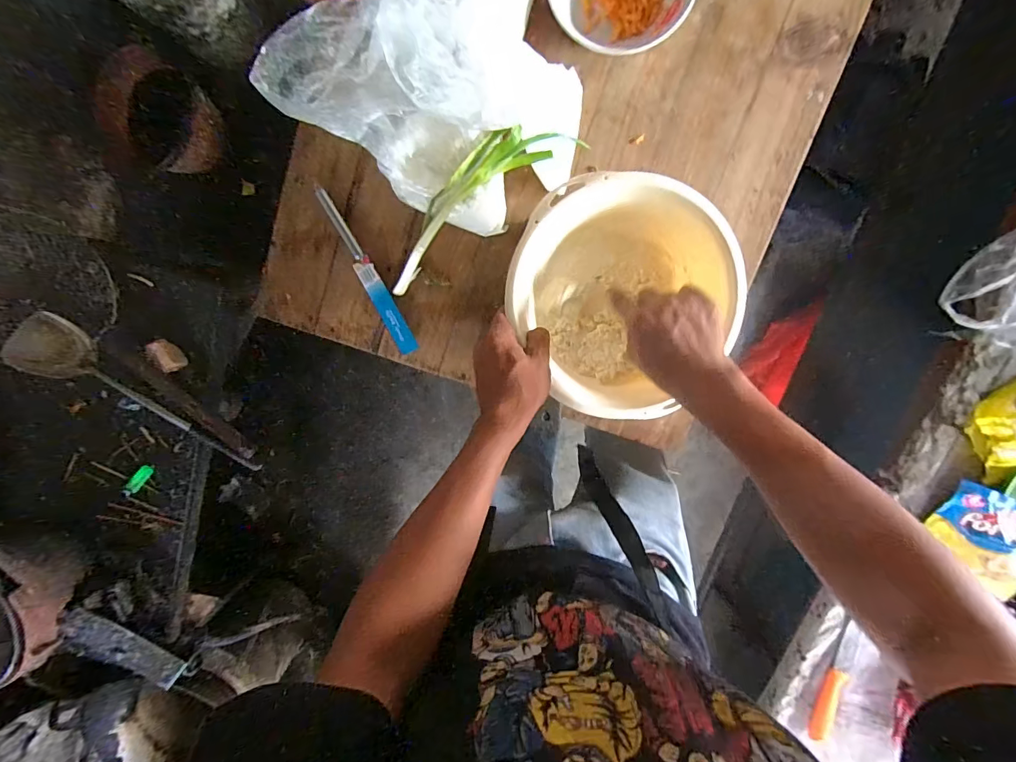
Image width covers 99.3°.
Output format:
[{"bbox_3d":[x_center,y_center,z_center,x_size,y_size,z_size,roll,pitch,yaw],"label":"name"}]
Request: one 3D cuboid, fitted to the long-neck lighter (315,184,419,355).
[{"bbox_3d":[-0.177,-0.136,0.545,0.026,0.011,0.221,-26,99,5],"label":"long-neck lighter"}]

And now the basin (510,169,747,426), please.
[{"bbox_3d":[0.127,-0.095,0.495,0.227,0.099,0.245,0,100,0],"label":"basin"}]

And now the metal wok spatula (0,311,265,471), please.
[{"bbox_3d":[-0.691,0.038,0.817,0.057,0.113,0.403,-37,126,6],"label":"metal wok spatula"}]

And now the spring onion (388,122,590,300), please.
[{"bbox_3d":[-0.040,-0.212,0.494,0.287,0.075,0.062,-36,98,6],"label":"spring onion"}]

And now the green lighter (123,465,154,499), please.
[{"bbox_3d":[-0.772,0.209,0.899,0.024,0.018,0.069,27,63,-4],"label":"green lighter"}]

